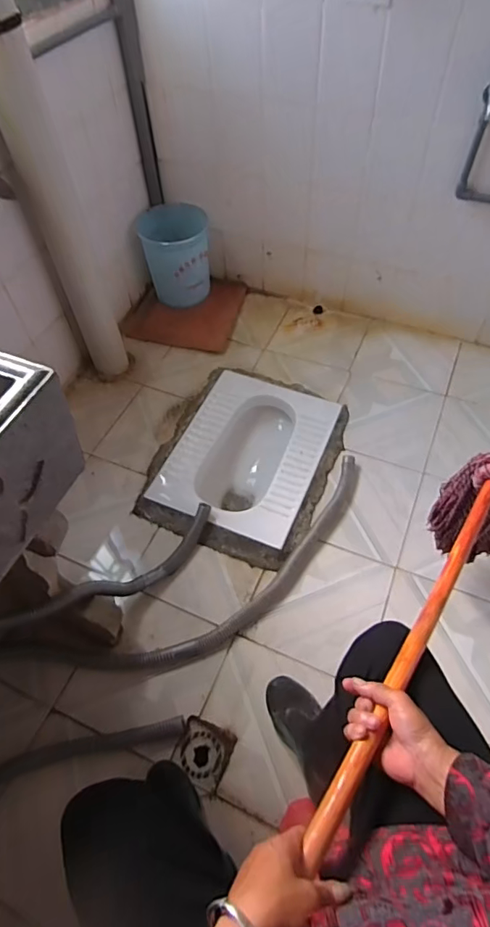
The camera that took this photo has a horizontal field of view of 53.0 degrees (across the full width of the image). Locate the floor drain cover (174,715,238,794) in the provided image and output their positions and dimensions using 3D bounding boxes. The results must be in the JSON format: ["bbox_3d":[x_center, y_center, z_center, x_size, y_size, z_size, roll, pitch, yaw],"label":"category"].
[{"bbox_3d":[-0.086,0.603,1.022,0.105,0.010,0.112,18,59,14],"label":"floor drain cover"}]

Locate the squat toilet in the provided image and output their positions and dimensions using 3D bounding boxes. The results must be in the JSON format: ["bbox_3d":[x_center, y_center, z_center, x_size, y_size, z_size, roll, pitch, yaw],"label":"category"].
[{"bbox_3d":[0.014,-0.010,1.469,0.402,0.165,0.503,18,58,14],"label":"squat toilet"}]

